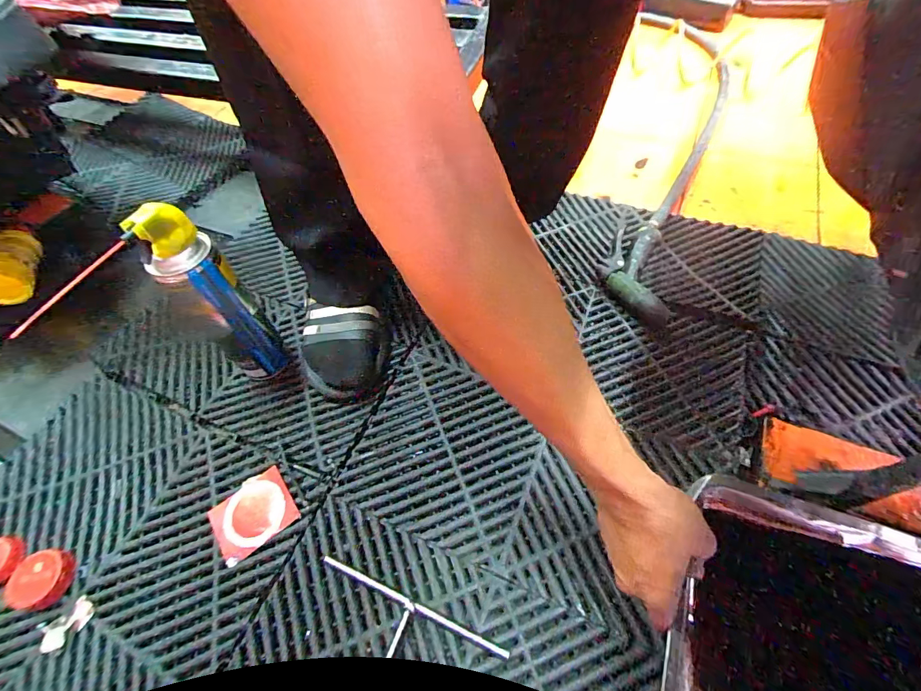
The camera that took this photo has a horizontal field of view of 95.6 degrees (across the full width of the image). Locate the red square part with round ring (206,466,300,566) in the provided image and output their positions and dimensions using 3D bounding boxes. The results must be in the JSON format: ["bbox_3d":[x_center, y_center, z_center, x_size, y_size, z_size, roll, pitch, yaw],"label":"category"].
[{"bbox_3d":[-0.231,0.186,0.463,0.084,0.004,0.071,-33,61,-16],"label":"red square part with round ring"}]

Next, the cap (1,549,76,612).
[{"bbox_3d":[-0.429,0.239,0.427,0.055,0.016,0.052,-2,57,3],"label":"cap"}]

